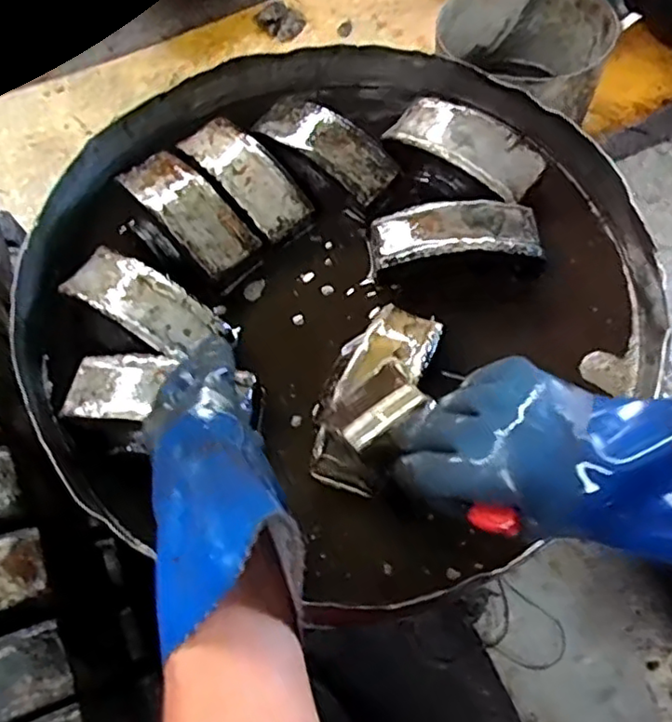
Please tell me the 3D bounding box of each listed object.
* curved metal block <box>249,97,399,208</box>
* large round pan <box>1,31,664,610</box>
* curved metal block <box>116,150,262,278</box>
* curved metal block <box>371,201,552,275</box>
[{"bbox_3d":[-0.016,-0.216,0.644,0.158,0.043,0.071,36,72,17],"label":"curved metal block"},{"bbox_3d":[-0.017,-0.079,0.590,0.552,0.079,0.556,39,73,18],"label":"large round pan"},{"bbox_3d":[-0.146,-0.151,0.612,0.060,0.033,0.150,-41,70,-15],"label":"curved metal block"},{"bbox_3d":[0.112,-0.115,0.593,0.160,0.046,0.061,1,66,3],"label":"curved metal block"}]

